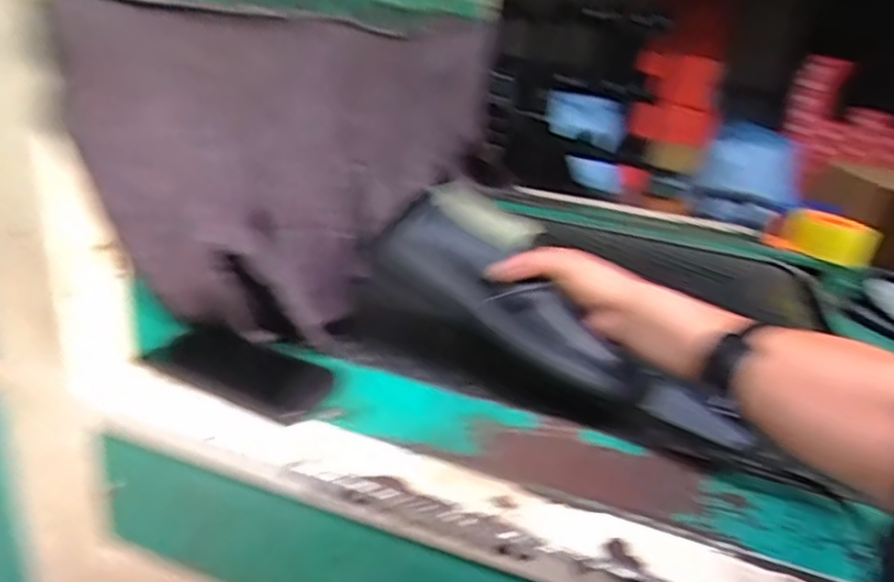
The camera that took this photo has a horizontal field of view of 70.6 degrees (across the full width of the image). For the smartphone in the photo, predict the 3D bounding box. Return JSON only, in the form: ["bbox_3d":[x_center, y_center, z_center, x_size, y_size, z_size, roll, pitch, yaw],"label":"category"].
[{"bbox_3d":[-0.175,0.064,0.540,0.155,0.012,0.070,19,38,17],"label":"smartphone"}]

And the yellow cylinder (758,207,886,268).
[{"bbox_3d":[0.710,-0.108,1.200,0.188,0.074,0.083,15,24,19],"label":"yellow cylinder"}]

